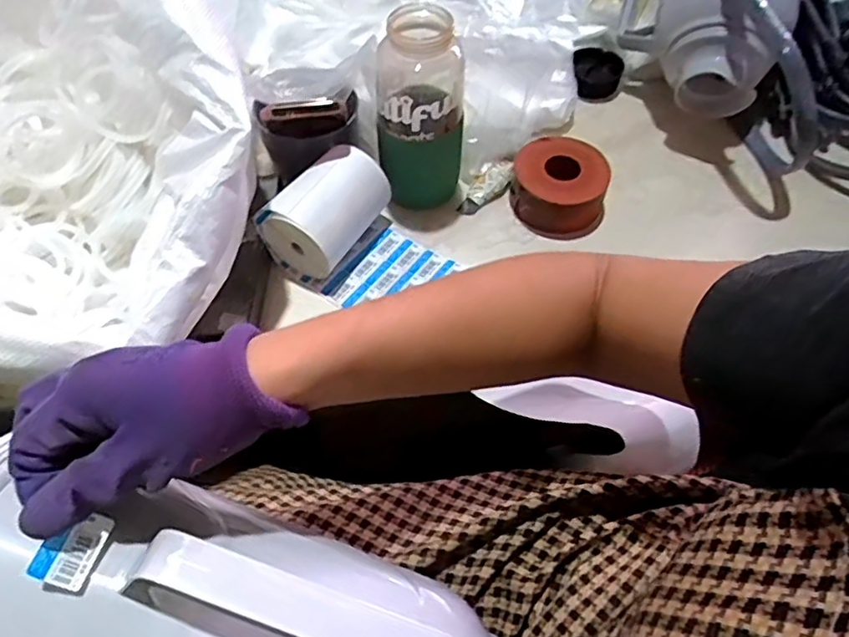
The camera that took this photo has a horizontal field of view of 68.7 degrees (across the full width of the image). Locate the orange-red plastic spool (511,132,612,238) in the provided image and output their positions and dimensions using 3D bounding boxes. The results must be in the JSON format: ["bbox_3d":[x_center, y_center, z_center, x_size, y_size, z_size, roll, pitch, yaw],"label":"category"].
[{"bbox_3d":[0.143,-0.143,0.665,0.096,0.055,0.102,0,57,-1],"label":"orange-red plastic spool"}]

